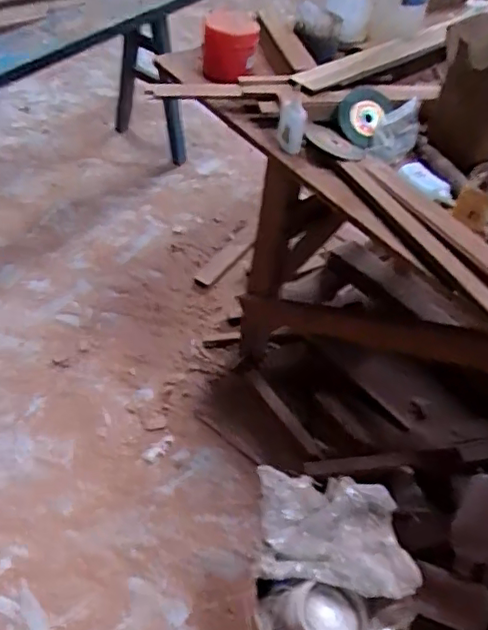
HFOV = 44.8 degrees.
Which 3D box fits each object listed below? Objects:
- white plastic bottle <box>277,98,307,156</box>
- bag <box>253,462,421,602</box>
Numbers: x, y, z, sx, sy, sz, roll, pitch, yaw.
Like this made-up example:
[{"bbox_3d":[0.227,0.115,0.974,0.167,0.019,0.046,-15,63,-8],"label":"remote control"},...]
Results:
[{"bbox_3d":[0.075,-0.304,0.944,0.043,0.078,0.043,7,49,0],"label":"white plastic bottle"},{"bbox_3d":[0.142,0.345,0.930,0.234,0.137,0.193,3,49,-4],"label":"bag"}]

